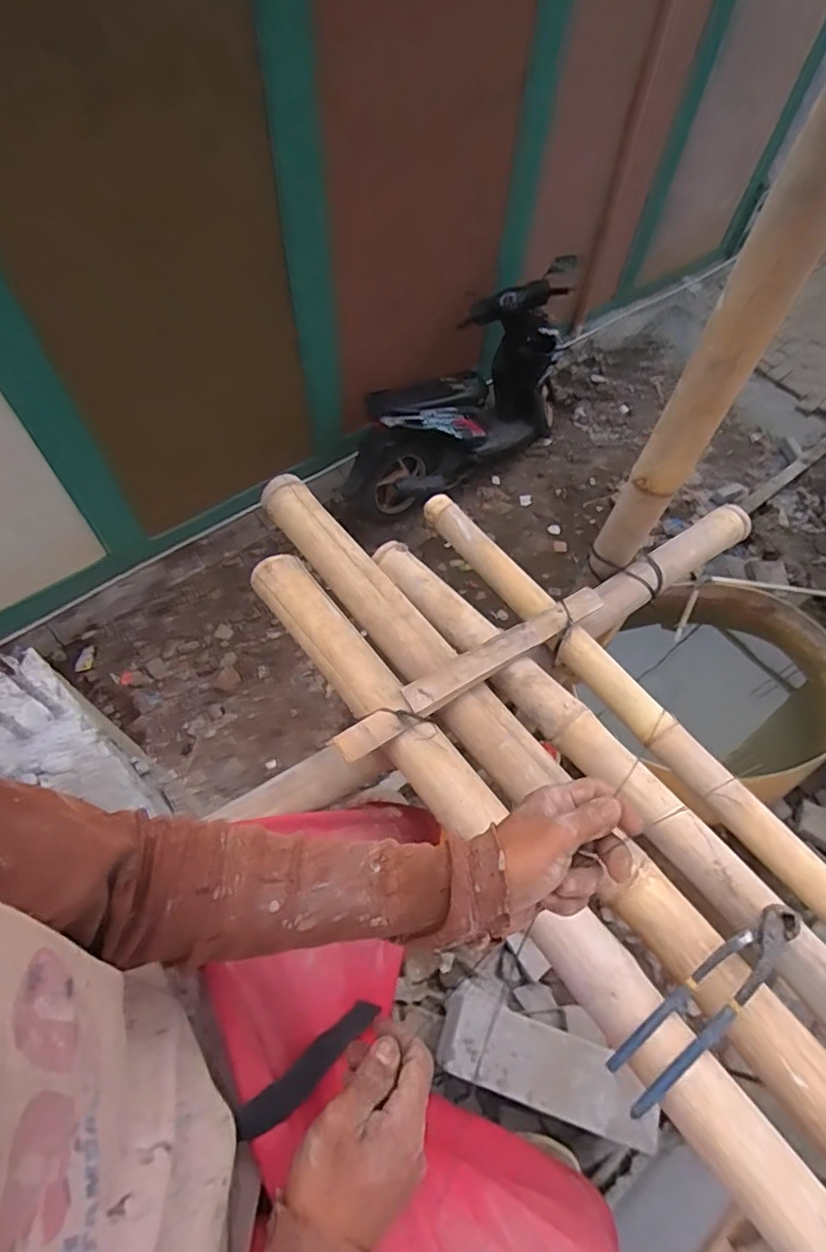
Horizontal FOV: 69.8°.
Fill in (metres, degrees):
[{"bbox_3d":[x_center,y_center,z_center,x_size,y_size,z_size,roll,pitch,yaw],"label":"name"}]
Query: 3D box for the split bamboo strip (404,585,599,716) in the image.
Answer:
[{"bbox_3d":[0.113,0.021,0.686,0.284,0.012,0.034,-26,66,-24],"label":"split bamboo strip"}]

